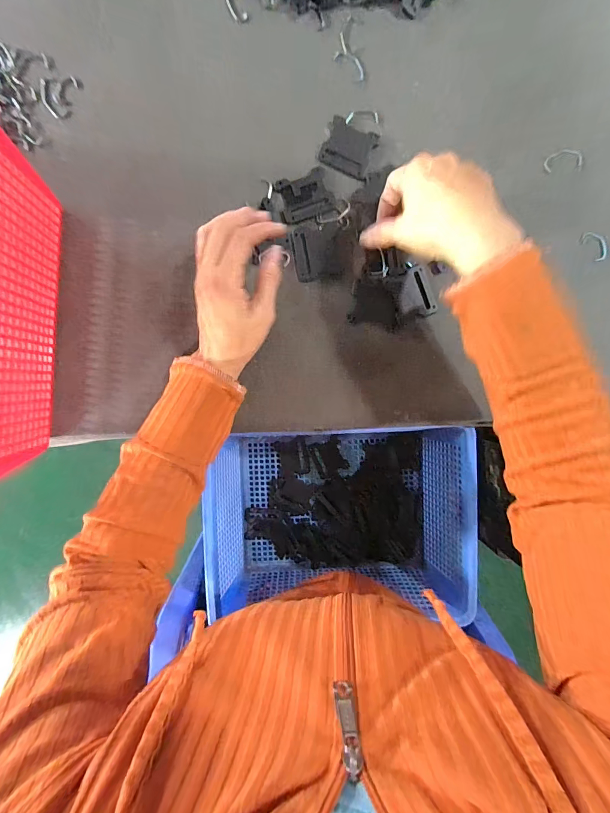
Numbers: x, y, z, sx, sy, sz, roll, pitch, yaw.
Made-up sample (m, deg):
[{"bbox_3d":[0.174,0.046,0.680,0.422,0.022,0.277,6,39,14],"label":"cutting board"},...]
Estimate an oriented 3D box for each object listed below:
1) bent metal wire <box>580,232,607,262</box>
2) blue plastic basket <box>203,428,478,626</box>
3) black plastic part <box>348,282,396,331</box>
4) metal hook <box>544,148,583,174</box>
[{"bbox_3d":[0.287,-0.158,0.346,0.015,0.006,0.032,-38,92,1],"label":"bent metal wire"},{"bbox_3d":[0.039,0.126,0.433,0.295,0.100,0.212,1,93,-1],"label":"blue plastic basket"},{"bbox_3d":[0.071,-0.101,0.351,0.046,0.004,0.042,9,92,-1],"label":"black plastic part"},{"bbox_3d":[0.251,-0.240,0.341,0.038,0.004,0.023,-6,93,0],"label":"metal hook"}]

